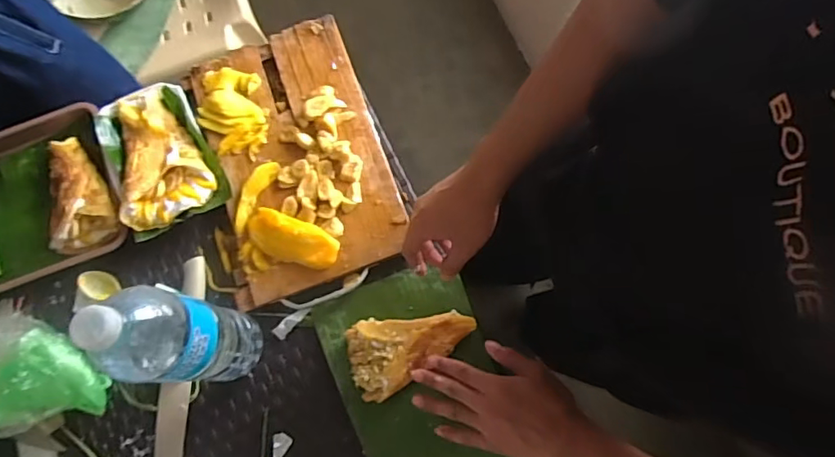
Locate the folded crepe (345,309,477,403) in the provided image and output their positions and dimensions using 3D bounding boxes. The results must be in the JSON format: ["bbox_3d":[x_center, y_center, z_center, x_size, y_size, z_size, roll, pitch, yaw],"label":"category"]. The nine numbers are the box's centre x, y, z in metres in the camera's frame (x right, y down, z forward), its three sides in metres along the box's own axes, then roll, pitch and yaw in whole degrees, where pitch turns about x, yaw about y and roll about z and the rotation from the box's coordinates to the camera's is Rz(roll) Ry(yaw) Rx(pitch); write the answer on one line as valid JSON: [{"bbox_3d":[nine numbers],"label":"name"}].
[{"bbox_3d":[-0.015,0.123,0.597,0.141,0.017,0.084,-33,72,-10],"label":"folded crepe"}]

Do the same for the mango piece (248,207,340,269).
[{"bbox_3d":[-0.148,0.014,0.630,0.111,0.030,0.049,17,77,8],"label":"mango piece"}]

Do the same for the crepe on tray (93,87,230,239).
[{"bbox_3d":[-0.323,-0.088,0.669,0.125,0.047,0.190,-28,75,-3],"label":"crepe on tray"}]

